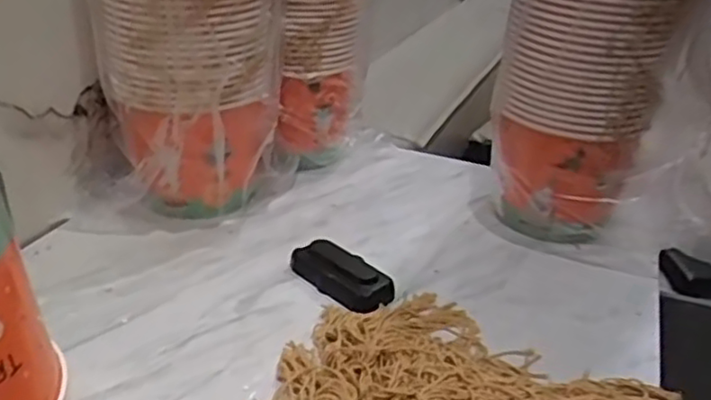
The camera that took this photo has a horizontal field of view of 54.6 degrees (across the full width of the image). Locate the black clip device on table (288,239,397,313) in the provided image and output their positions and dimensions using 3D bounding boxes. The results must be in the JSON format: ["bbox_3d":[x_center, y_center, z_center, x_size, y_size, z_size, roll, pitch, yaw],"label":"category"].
[{"bbox_3d":[-0.013,0.067,0.655,0.052,0.030,0.105,-21,37,-38],"label":"black clip device on table"}]

